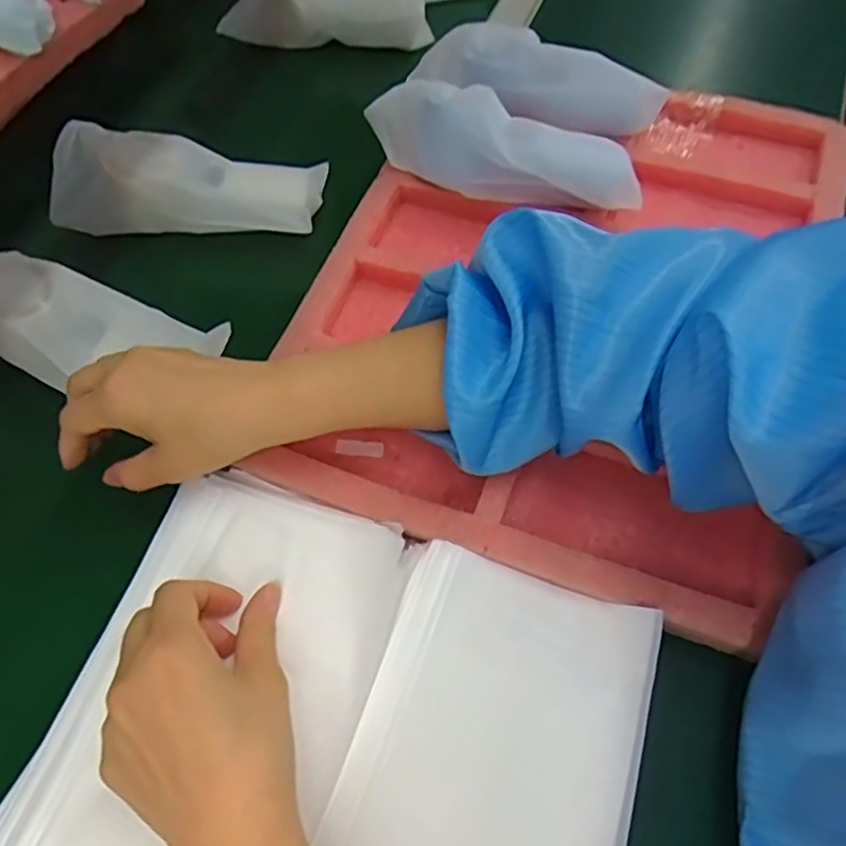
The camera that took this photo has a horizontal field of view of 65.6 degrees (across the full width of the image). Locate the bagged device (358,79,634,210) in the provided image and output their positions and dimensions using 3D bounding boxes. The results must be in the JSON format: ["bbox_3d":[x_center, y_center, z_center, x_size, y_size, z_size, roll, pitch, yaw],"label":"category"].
[{"bbox_3d":[0.057,-0.202,0.477,0.203,0.049,0.062,13,62,9],"label":"bagged device"}]

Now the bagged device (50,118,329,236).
[{"bbox_3d":[-0.185,-0.193,0.517,0.205,0.050,0.078,4,61,4],"label":"bagged device"}]

